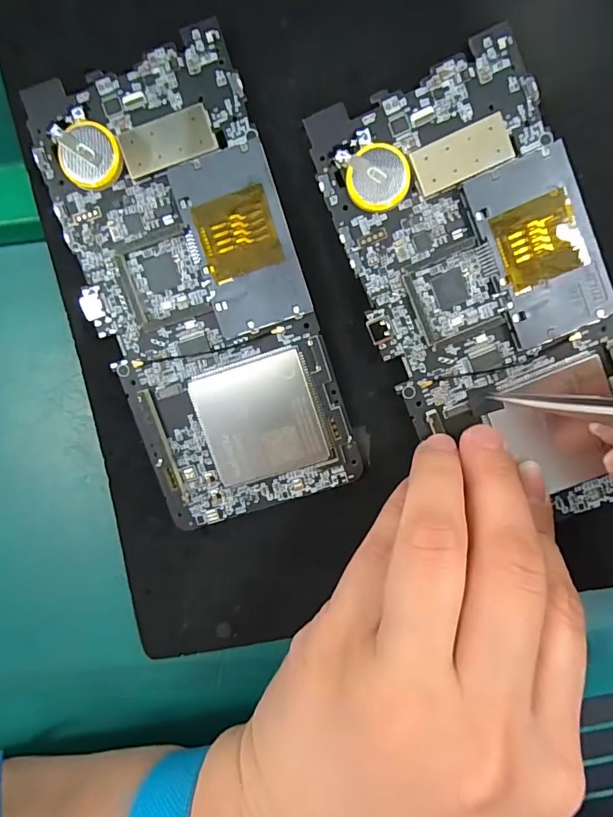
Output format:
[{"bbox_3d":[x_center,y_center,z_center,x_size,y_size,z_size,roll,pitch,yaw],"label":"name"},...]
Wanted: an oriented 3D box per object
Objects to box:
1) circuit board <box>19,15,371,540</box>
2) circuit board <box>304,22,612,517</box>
[{"bbox_3d":[-0.037,-0.036,0.157,0.072,0.005,0.151,-17,98,5],"label":"circuit board"},{"bbox_3d":[0.060,-0.034,0.153,0.071,0.005,0.150,-21,97,8],"label":"circuit board"}]

